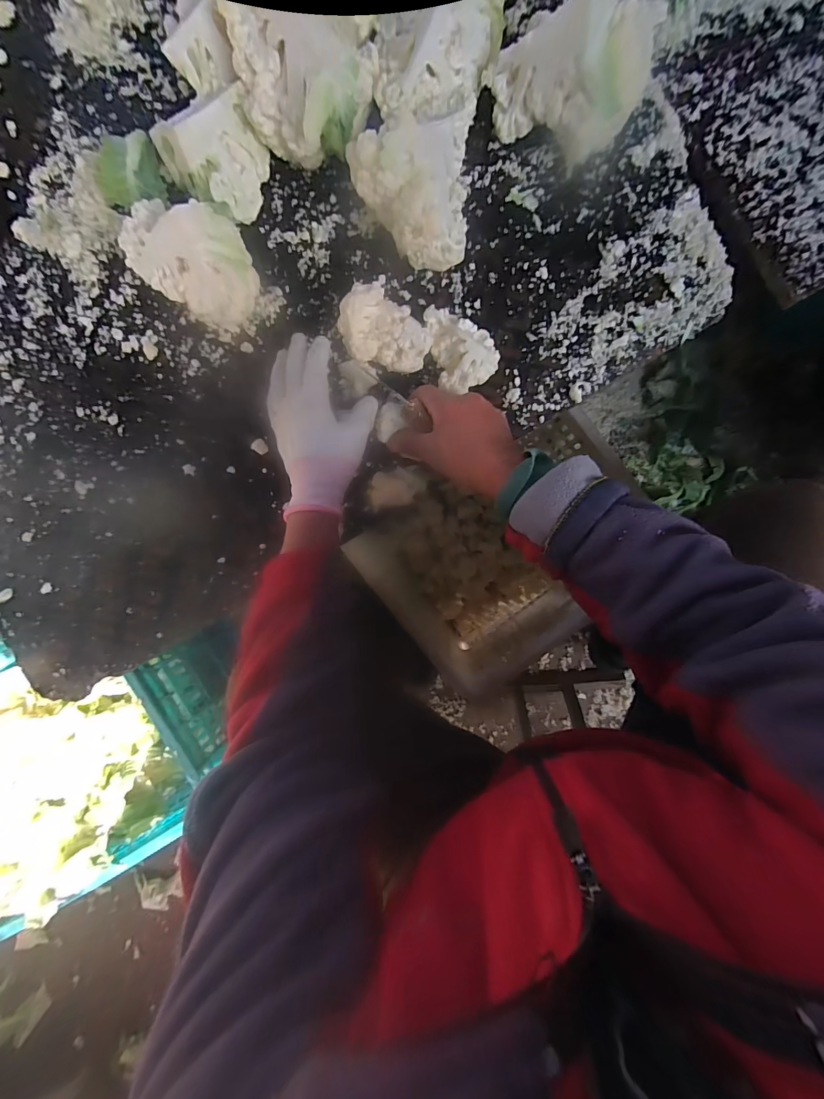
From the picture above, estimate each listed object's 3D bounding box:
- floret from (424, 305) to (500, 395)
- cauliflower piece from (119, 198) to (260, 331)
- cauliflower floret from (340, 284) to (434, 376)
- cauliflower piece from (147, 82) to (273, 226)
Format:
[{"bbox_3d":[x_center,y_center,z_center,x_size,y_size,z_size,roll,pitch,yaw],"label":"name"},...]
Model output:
[{"bbox_3d":[0.055,-0.206,0.406,0.068,0.041,0.083,-13,91,3],"label":"floret"},{"bbox_3d":[-0.210,-0.285,0.388,0.120,0.080,0.084,23,93,2],"label":"cauliflower piece"},{"bbox_3d":[-0.025,-0.217,0.392,0.088,0.066,0.058,13,93,2],"label":"cauliflower floret"},{"bbox_3d":[-0.187,-0.371,0.383,0.095,0.080,0.067,-23,91,3],"label":"cauliflower piece"}]

